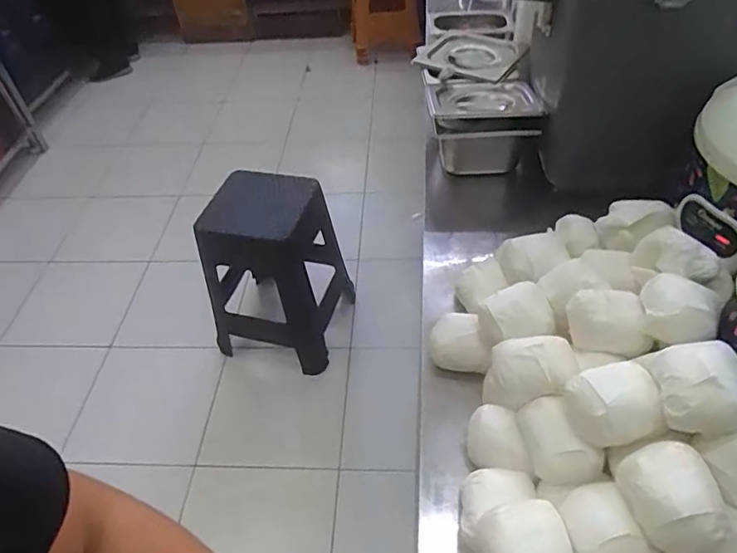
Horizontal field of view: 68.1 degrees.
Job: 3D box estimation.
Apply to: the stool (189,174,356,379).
[{"bbox_3d":[-0.268,-0.003,1.646,0.358,0.567,0.286,7,48,11],"label":"stool"}]

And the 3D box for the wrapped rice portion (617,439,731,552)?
[{"bbox_3d":[0.248,0.182,0.450,0.059,0.050,0.077,-11,47,-5],"label":"wrapped rice portion"}]

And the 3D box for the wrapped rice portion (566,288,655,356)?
[{"bbox_3d":[0.252,0.052,0.576,0.065,0.048,0.067,-4,46,1],"label":"wrapped rice portion"}]

